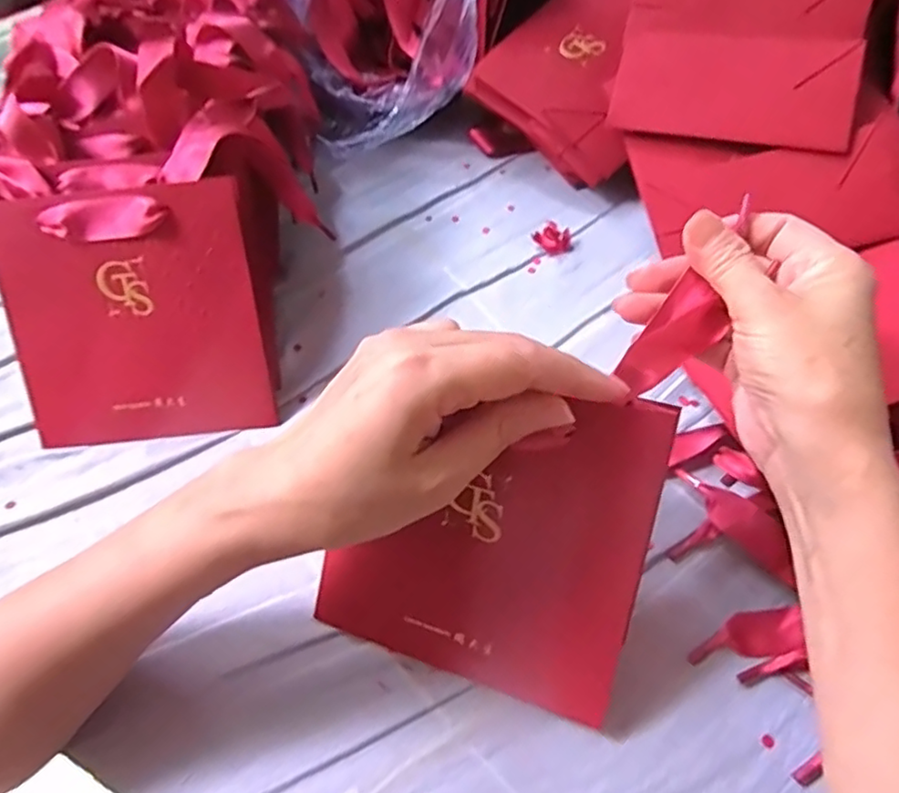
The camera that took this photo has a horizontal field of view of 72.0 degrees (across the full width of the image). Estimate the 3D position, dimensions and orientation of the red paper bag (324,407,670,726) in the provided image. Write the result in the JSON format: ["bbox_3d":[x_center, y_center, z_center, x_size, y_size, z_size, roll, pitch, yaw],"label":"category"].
[{"bbox_3d":[0.012,0.060,0.260,0.135,0.135,0.013,11,17,13],"label":"red paper bag"}]

